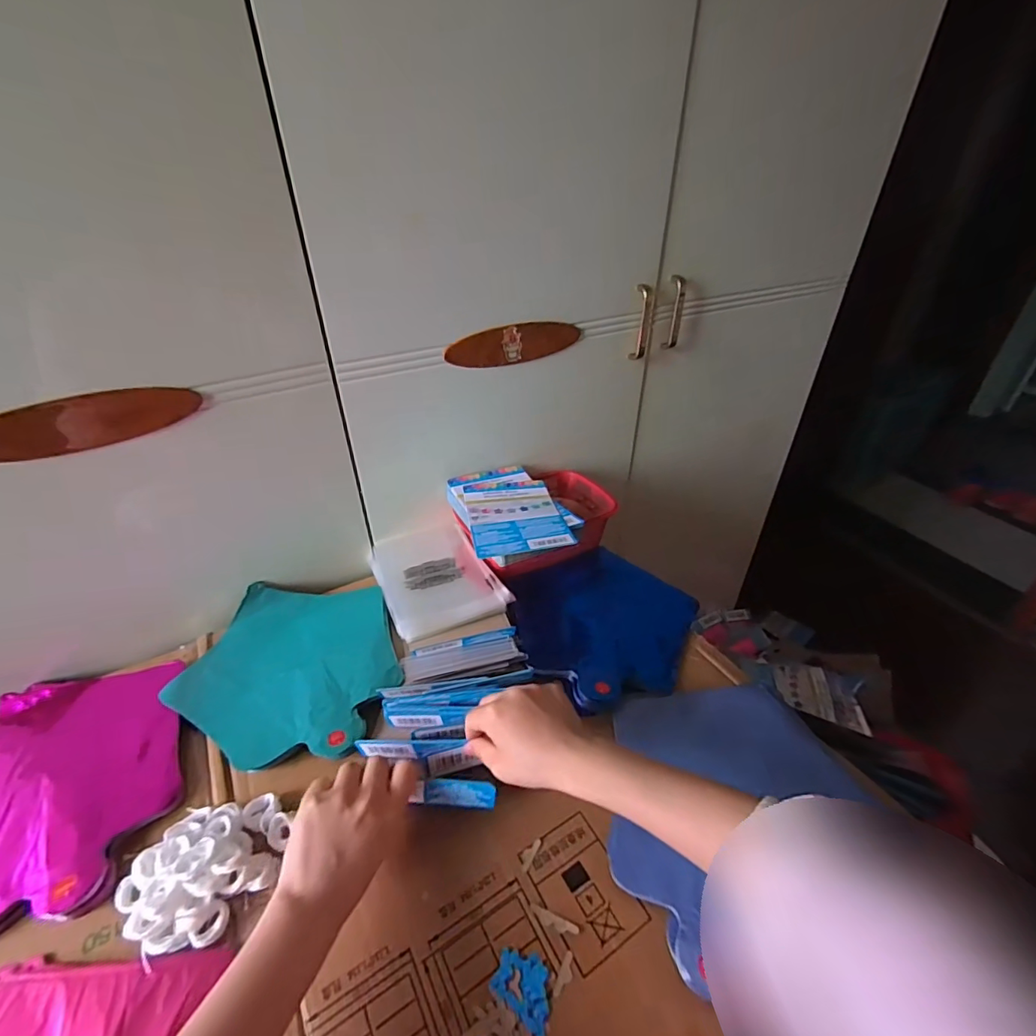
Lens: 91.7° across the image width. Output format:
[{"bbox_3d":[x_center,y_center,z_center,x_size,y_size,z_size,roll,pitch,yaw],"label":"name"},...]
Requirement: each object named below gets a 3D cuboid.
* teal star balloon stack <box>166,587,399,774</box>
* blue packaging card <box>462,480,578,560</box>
[{"bbox_3d":[-0.243,0.155,0.559,0.233,0.020,0.230,9,37,13],"label":"teal star balloon stack"},{"bbox_3d":[-0.005,-0.006,0.631,0.113,0.009,0.171,-7,30,-8],"label":"blue packaging card"}]

